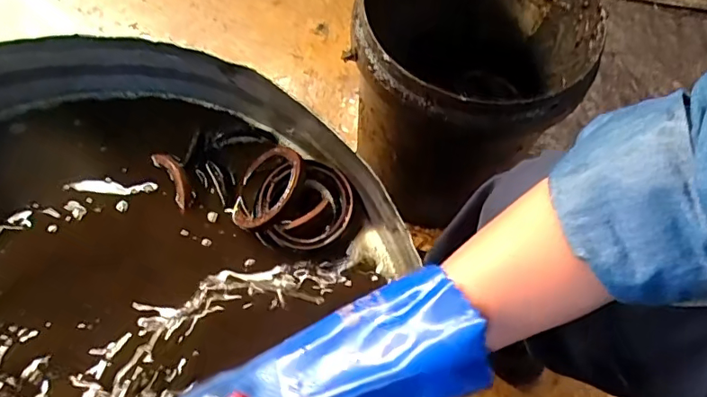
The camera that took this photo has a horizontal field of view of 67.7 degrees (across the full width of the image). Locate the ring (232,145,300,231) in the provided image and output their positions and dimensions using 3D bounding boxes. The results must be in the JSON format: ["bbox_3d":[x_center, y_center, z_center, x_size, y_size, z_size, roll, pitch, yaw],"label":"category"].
[{"bbox_3d":[-0.079,-0.012,0.497,0.076,0.011,0.086,-16,53,33],"label":"ring"}]

